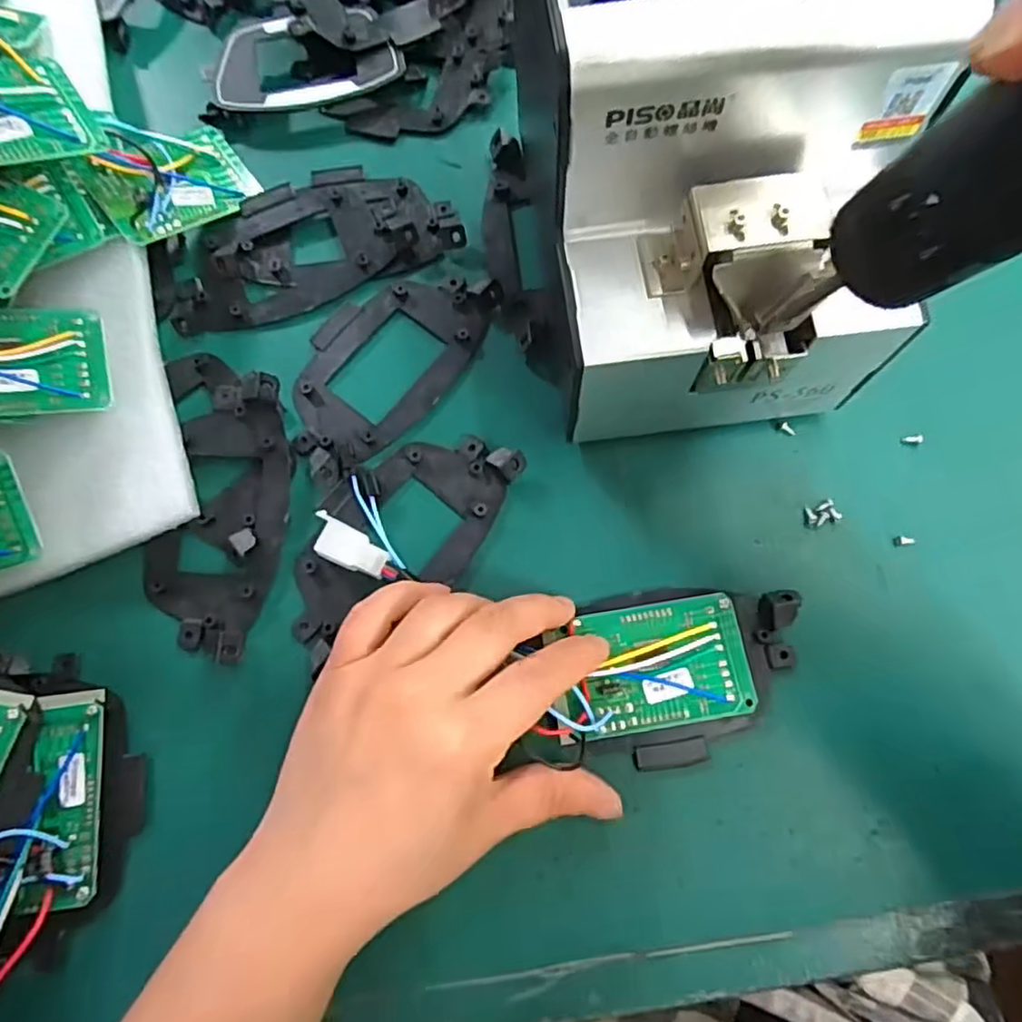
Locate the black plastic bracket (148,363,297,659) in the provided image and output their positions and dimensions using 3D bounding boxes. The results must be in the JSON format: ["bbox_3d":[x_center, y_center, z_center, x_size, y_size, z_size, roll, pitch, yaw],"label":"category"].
[{"bbox_3d":[-0.133,-0.007,0.294,0.062,0.018,0.138,3,75,2],"label":"black plastic bracket"}]

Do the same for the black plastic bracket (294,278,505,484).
[{"bbox_3d":[-0.063,-0.075,0.318,0.068,0.010,0.123,41,79,11],"label":"black plastic bracket"}]

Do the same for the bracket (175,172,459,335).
[{"bbox_3d":[-0.104,-0.142,0.336,0.143,0.012,0.072,-23,75,-5],"label":"bracket"}]

